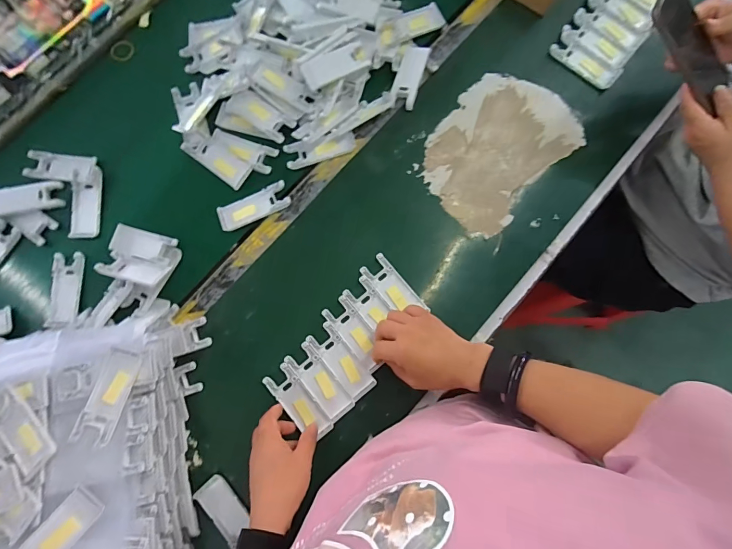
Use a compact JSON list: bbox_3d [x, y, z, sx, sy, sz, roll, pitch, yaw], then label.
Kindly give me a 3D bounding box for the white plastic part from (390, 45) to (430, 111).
[{"bbox_3d":[0.066,-0.297,0.585,0.038,0.018,0.095,17,80,3],"label":"white plastic part"}]

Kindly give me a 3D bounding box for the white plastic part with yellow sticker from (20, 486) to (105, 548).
[{"bbox_3d":[-0.318,0.270,0.389,0.040,0.009,0.100,37,59,6],"label":"white plastic part with yellow sticker"}]

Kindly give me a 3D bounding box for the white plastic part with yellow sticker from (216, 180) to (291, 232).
[{"bbox_3d":[-0.164,-0.099,0.567,0.104,0.005,0.038,-24,80,-4],"label":"white plastic part with yellow sticker"}]

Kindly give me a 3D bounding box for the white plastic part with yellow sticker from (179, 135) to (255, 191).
[{"bbox_3d":[-0.226,-0.175,0.580,0.112,0.008,0.043,34,81,6],"label":"white plastic part with yellow sticker"}]

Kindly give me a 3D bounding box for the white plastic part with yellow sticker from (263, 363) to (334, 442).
[{"bbox_3d":[-0.089,0.170,0.515,0.105,0.010,0.044,42,82,11],"label":"white plastic part with yellow sticker"}]

